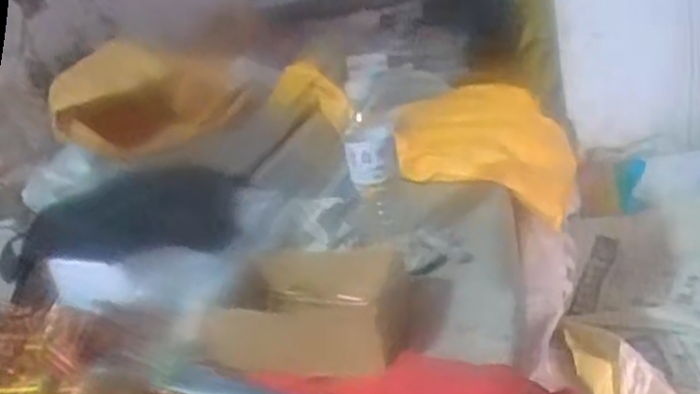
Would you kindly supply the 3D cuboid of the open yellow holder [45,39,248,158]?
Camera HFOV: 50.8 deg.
[{"bbox_3d":[-0.334,-0.158,1.211,0.314,0.184,0.048,-8,19,10],"label":"open yellow holder"}]

